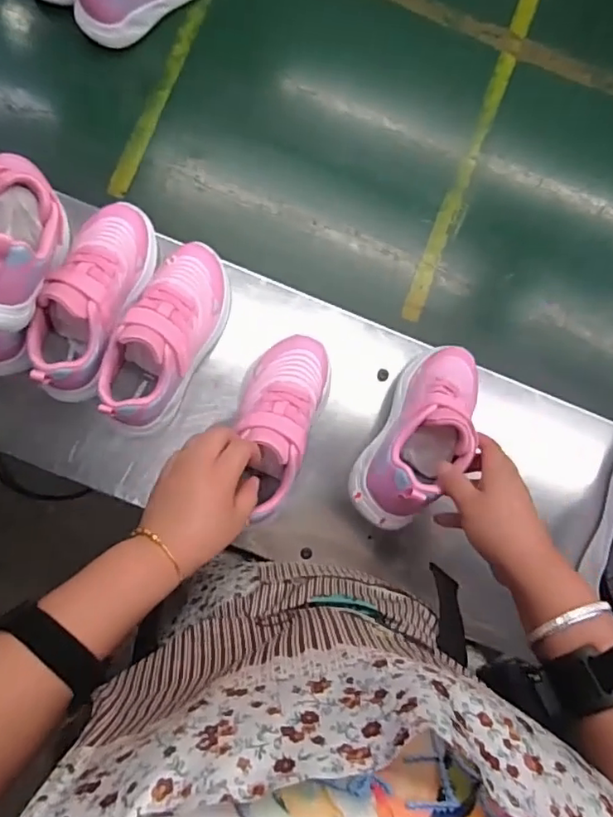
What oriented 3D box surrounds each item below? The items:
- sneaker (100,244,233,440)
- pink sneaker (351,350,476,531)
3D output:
[{"bbox_3d":[-0.131,-0.067,0.543,0.072,0.093,0.192,26,85,-2],"label":"sneaker"},{"bbox_3d":[0.111,0.011,0.514,0.068,0.090,0.191,32,60,-2],"label":"pink sneaker"}]

